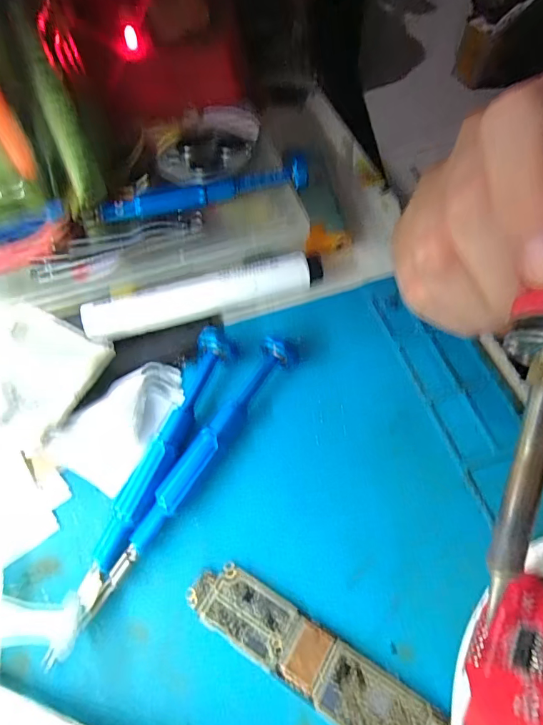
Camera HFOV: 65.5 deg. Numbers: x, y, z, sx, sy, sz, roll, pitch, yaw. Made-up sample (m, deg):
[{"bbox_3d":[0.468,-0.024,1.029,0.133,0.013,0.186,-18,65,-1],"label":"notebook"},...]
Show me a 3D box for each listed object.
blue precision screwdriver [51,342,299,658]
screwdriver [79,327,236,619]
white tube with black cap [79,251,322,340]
[{"bbox_3d":[-0.027,0.038,0.153,0.013,0.012,0.131,24,64,19],"label":"blue precision screwdriver"},{"bbox_3d":[-0.039,0.033,0.158,0.014,0.009,0.108,14,61,14],"label":"screwdriver"},{"bbox_3d":[-0.029,-0.029,0.185,0.104,0.019,0.013,-16,58,-4],"label":"white tube with black cap"}]

